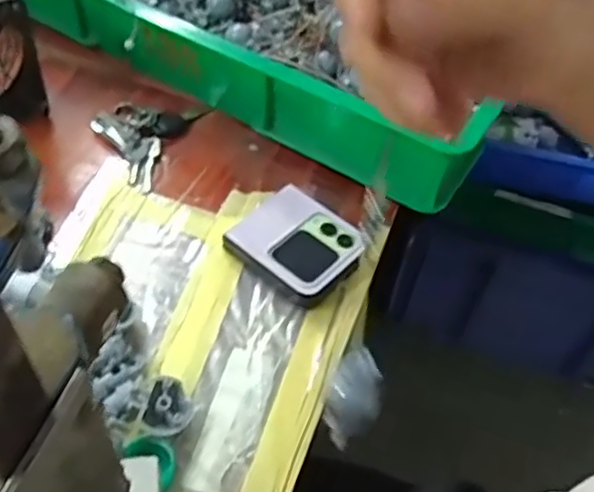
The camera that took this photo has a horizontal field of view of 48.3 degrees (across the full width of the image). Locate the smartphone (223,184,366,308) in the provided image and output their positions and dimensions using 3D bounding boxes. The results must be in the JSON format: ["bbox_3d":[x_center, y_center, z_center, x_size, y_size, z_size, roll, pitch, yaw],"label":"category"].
[{"bbox_3d":[0.001,0.000,0.490,0.085,0.019,0.077,34,56,20],"label":"smartphone"}]

